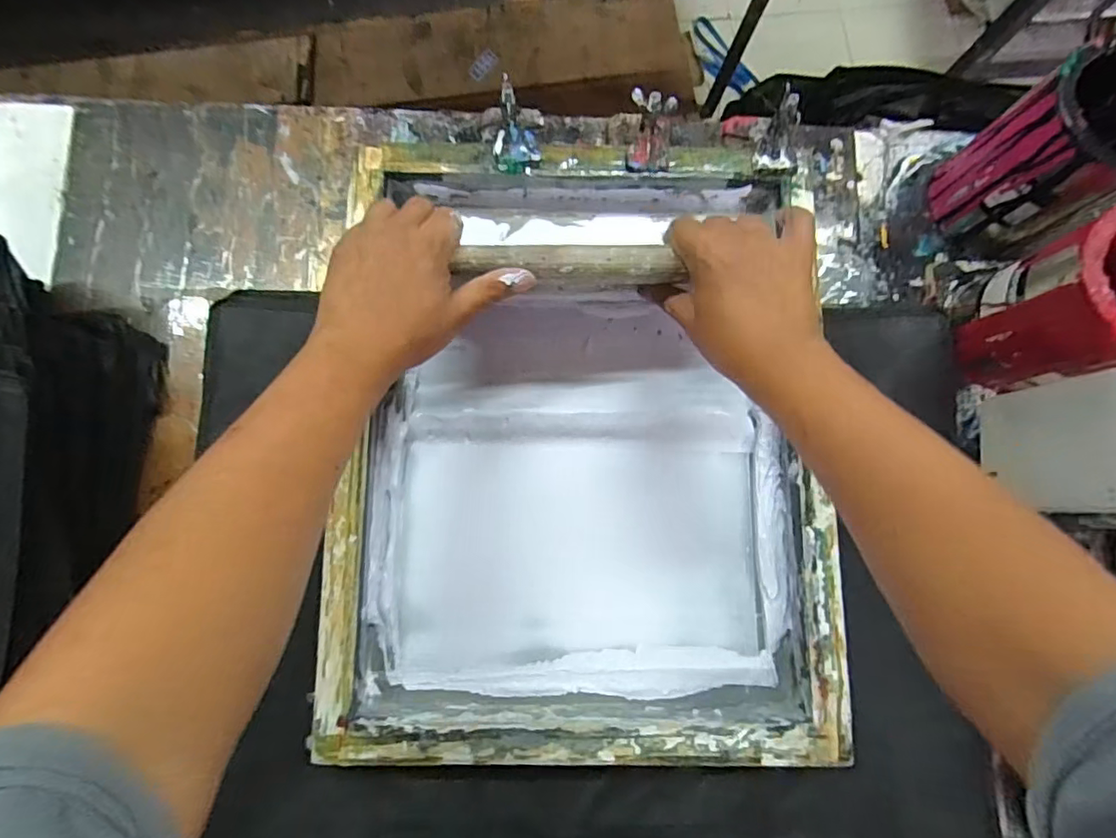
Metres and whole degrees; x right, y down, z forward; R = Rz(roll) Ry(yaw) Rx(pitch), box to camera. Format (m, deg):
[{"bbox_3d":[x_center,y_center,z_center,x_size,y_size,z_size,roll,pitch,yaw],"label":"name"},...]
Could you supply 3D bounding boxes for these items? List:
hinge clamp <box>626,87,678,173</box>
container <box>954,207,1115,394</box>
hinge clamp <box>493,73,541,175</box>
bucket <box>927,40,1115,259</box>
[{"bbox_3d":[0.080,-0.246,0.486,0.038,0.042,0.050,-1,81,0],"label":"hinge clamp"},{"bbox_3d":[0.397,-0.085,0.435,0.110,0.141,0.100,-16,81,-3],"label":"container"},{"bbox_3d":[-0.037,-0.249,0.484,0.044,0.040,0.063,-11,81,-2],"label":"hinge clamp"},{"bbox_3d":[0.407,-0.214,0.473,0.096,0.142,0.105,-32,82,-5],"label":"bucket"}]

